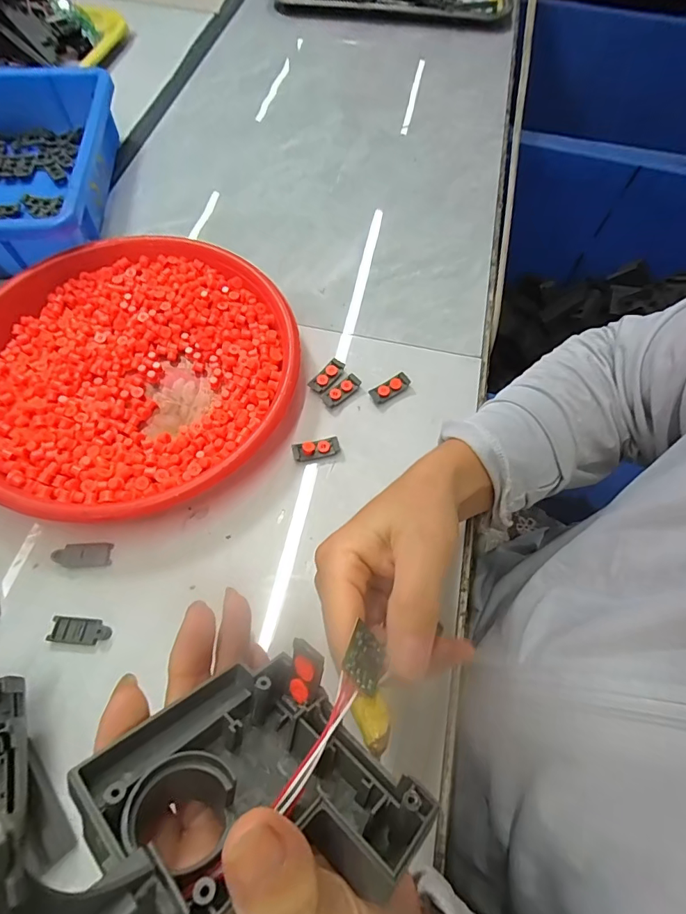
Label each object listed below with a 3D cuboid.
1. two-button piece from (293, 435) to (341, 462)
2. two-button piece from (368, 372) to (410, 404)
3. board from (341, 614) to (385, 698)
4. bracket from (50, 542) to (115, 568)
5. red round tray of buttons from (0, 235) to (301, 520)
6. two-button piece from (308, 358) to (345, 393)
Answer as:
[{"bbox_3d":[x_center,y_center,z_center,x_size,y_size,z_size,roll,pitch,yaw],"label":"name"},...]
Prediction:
[{"bbox_3d":[-0.020,-0.006,0.331,0.035,0.006,0.014,-13,65,-9],"label":"two-button piece"},{"bbox_3d":[0.039,-0.055,0.358,0.035,0.010,0.013,-29,69,-16],"label":"two-button piece"},{"bbox_3d":[0.009,0.077,0.169,0.004,0.027,0.015,-41,91,22],"label":"board"},{"bbox_3d":[-0.172,0.065,0.294,0.034,0.004,0.016,1,63,-16],"label":"bracket"},{"bbox_3d":[-0.165,-0.074,0.347,0.247,0.030,0.245,1,64,-2],"label":"red round tray of buttons"},{"bbox_3d":[-0.012,-0.068,0.361,0.015,0.004,0.037,34,67,13],"label":"two-button piece"}]

